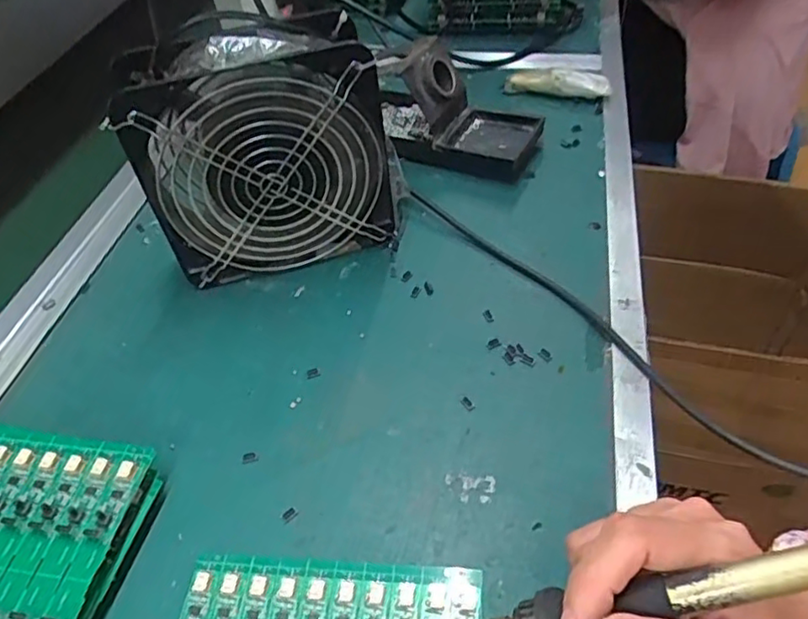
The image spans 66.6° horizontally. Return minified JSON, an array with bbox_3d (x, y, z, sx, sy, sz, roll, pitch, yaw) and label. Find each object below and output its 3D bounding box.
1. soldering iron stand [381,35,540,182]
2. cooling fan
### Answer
[{"bbox_3d":[0.035,-0.166,0.493,0.147,0.073,0.074,15,51,17],"label":"soldering iron stand"},{"bbox_3d":[-0.088,-0.099,0.398,0.150,0.156,0.058,-16,49,-10],"label":"cooling fan"}]

